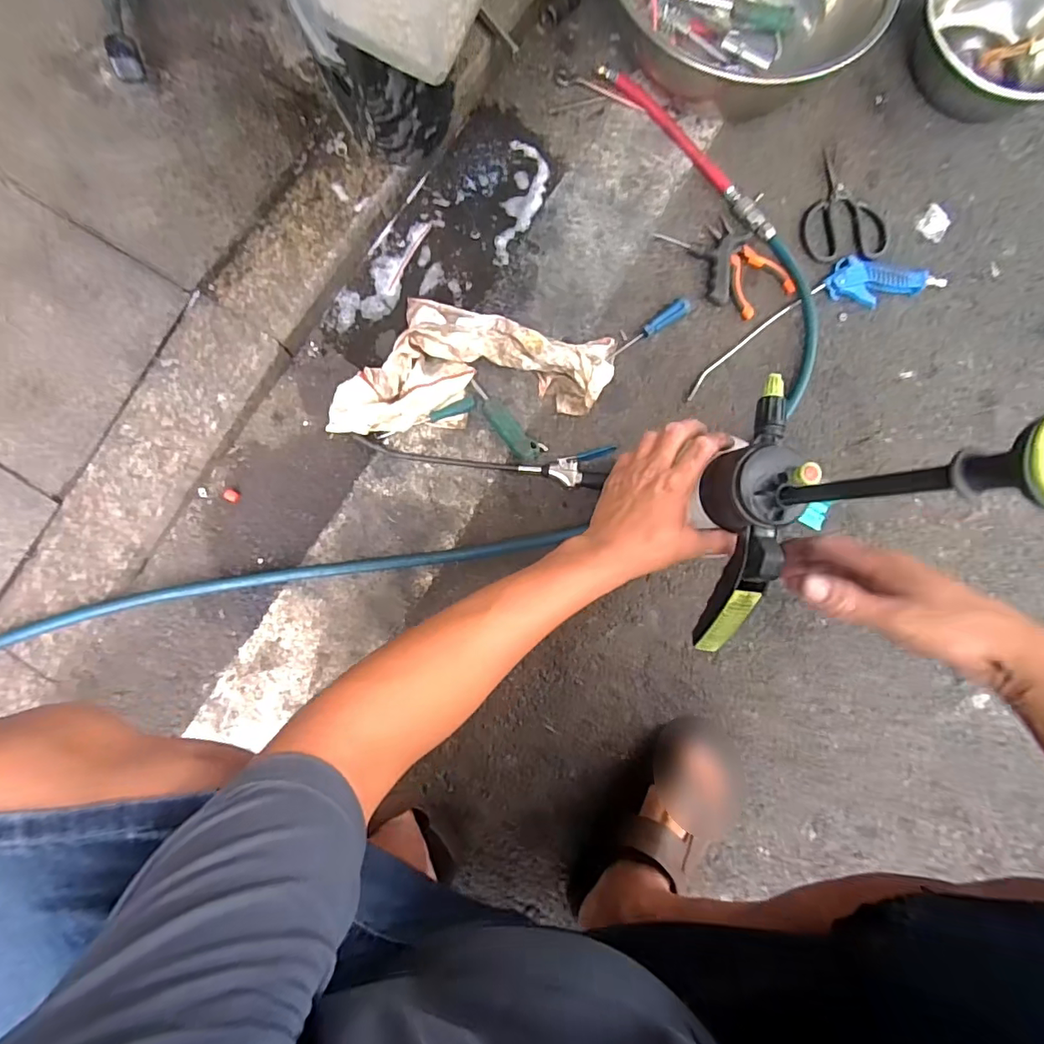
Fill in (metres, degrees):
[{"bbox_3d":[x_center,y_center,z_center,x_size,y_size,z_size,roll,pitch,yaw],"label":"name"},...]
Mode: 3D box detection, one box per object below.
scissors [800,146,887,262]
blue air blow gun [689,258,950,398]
[{"bbox_3d":[0.462,-0.462,0.754,0.122,0.014,0.181,-3,82,-4],"label":"scissors"},{"bbox_3d":[0.390,-0.279,0.712,0.379,0.031,0.096,-29,85,-7],"label":"blue air blow gun"}]

